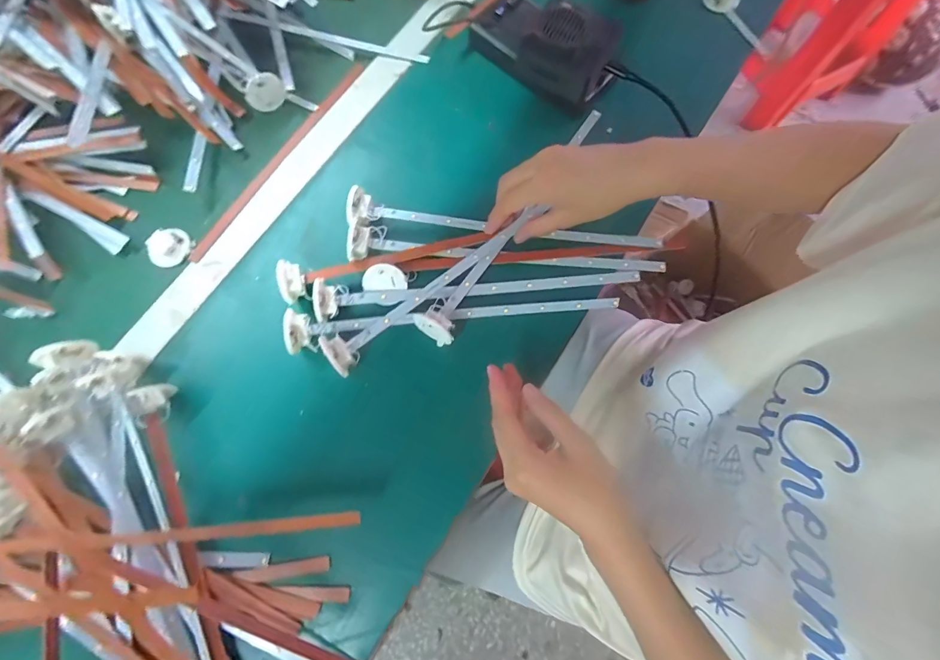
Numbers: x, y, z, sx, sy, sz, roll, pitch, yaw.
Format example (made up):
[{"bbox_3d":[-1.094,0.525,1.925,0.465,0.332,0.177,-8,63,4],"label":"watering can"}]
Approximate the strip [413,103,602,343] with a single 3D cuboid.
[{"bbox_3d":[0.047,-0.109,0.381,0.035,0.022,0.292,34,74,7],"label":"strip"}]

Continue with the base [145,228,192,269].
[{"bbox_3d":[-0.292,-0.081,0.391,0.033,0.012,0.037,-13,75,-3],"label":"base"}]

